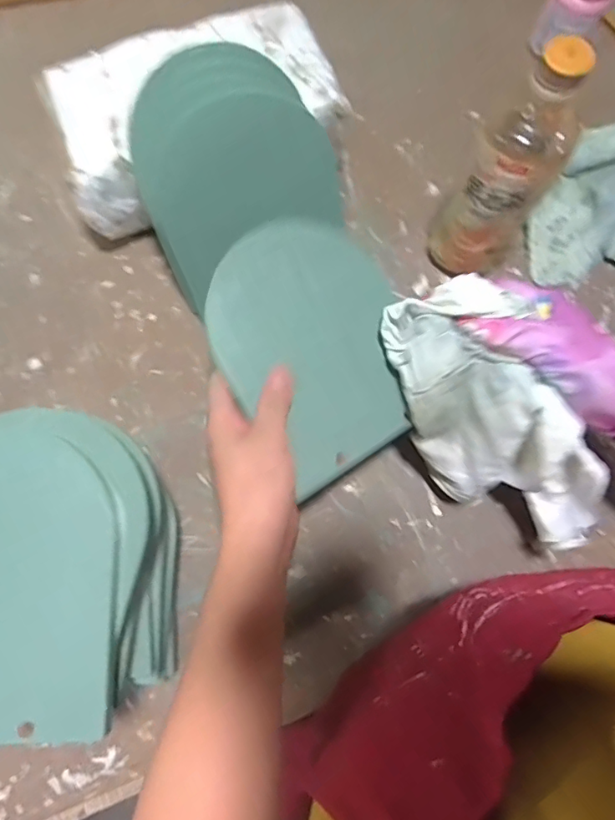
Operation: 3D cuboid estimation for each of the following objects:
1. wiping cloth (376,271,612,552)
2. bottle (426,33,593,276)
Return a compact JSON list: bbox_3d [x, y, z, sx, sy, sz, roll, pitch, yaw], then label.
[{"bbox_3d":[0.130,0.007,0.354,0.120,0.032,0.193,-5,119,35],"label":"wiping cloth"},{"bbox_3d":[0.154,-0.176,0.392,0.067,0.206,0.076,38,81,6],"label":"bottle"}]

